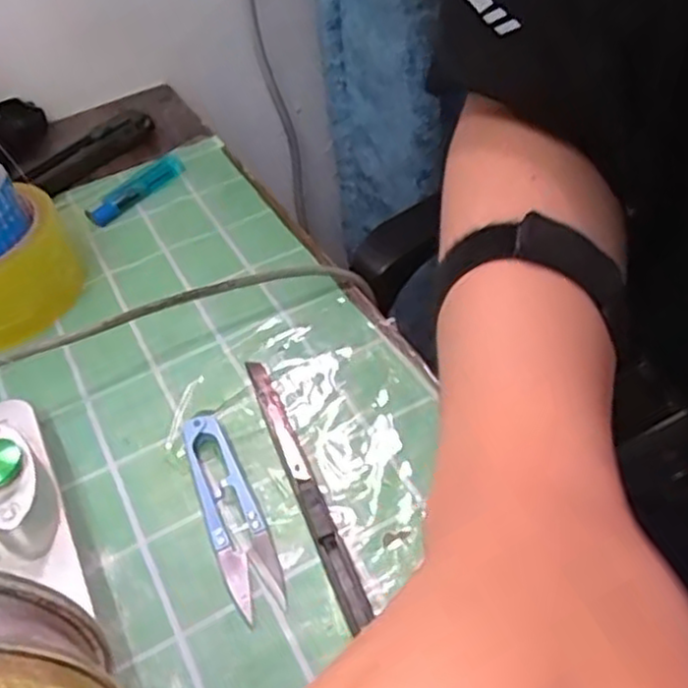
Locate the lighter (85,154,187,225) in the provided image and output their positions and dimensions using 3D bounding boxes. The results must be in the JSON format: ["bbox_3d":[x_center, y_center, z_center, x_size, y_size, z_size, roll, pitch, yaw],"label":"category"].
[{"bbox_3d":[-0.144,-0.110,0.508,0.022,0.011,0.081,28,56,30],"label":"lighter"}]

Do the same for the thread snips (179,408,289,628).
[{"bbox_3d":[-0.051,0.073,0.324,0.024,0.010,0.102,-21,47,-12],"label":"thread snips"}]

